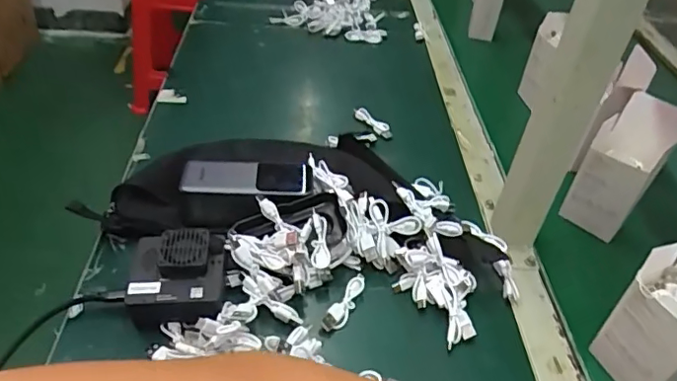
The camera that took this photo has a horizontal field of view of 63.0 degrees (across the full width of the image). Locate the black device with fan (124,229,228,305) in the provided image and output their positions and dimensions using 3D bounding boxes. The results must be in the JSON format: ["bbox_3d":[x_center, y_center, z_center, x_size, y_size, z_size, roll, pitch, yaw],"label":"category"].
[{"bbox_3d":[-0.140,0.066,0.479,0.081,0.032,0.067,1,41,-6],"label":"black device with fan"}]

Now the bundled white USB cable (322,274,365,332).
[{"bbox_3d":[0.006,0.104,0.511,0.017,0.016,0.064,20,43,16],"label":"bundled white USB cable"}]

